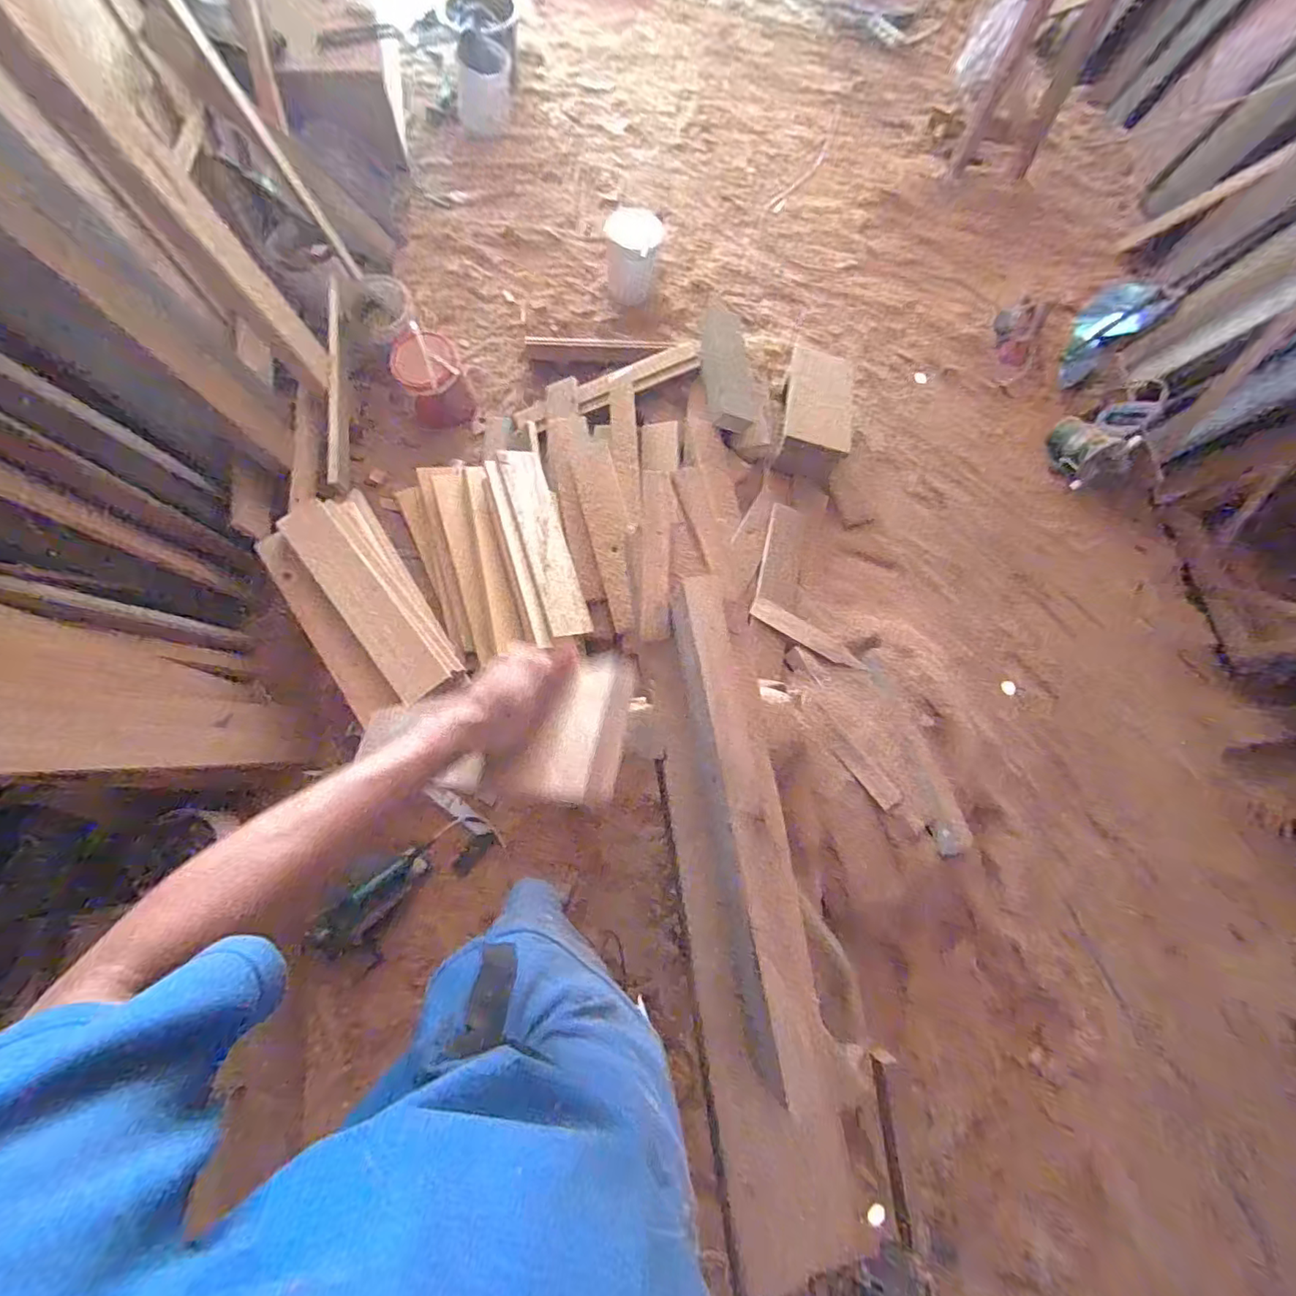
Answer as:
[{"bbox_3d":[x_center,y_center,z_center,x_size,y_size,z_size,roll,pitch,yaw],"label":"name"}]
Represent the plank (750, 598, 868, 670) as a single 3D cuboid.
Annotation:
[{"bbox_3d":[0.444,-0.034,1.525,0.339,0.014,0.061,31,64,0],"label":"plank"}]

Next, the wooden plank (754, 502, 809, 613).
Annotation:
[{"bbox_3d":[0.396,-0.269,1.589,0.128,0.019,0.315,17,70,-13],"label":"wooden plank"}]

